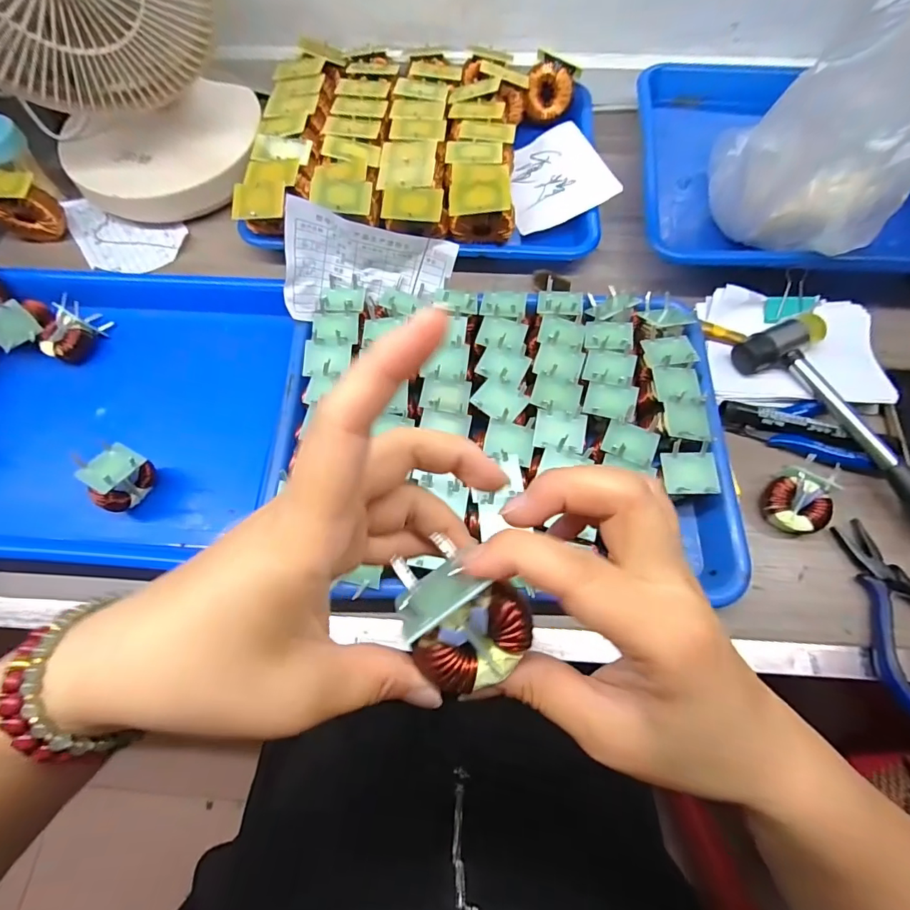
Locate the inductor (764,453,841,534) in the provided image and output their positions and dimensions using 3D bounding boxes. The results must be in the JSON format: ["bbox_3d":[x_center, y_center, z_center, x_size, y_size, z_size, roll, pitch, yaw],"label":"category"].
[{"bbox_3d":[0.247,0.029,0.336,0.037,0.024,0.050,16,69,7],"label":"inductor"}]

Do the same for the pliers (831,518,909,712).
[{"bbox_3d":[0.301,0.099,0.313,0.080,0.025,0.113,-15,69,-5],"label":"pliers"}]

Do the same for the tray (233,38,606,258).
[{"bbox_3d":[-0.023,-0.297,0.454,0.322,0.064,0.243,4,68,3],"label":"tray"}]

